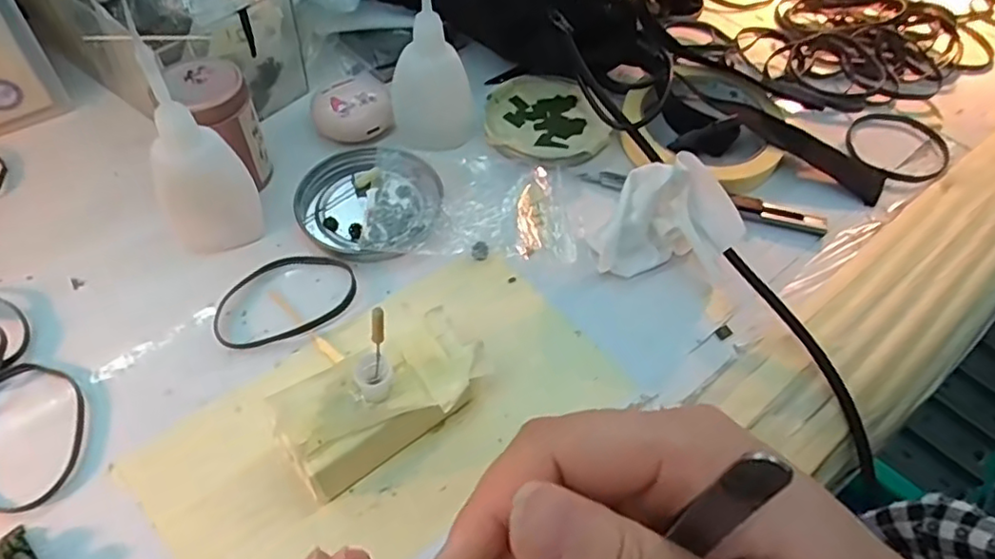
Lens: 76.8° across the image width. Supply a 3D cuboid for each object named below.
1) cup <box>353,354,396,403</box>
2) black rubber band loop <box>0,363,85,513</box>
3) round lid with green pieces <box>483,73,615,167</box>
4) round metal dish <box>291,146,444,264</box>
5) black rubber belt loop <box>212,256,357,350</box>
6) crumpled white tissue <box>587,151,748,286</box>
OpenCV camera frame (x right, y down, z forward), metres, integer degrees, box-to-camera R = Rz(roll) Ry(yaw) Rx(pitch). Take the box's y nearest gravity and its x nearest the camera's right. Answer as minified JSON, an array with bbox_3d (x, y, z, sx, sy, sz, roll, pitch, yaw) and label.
[{"bbox_3d":[-0.048,0.039,0.246,0.014,0.014,0.013,1,53,-1],"label":"cup"},{"bbox_3d":[-0.203,0.064,0.266,0.048,0.004,0.069,-16,55,-14],"label":"black rubber band loop"},{"bbox_3d":[0.029,-0.099,0.397,0.075,0.010,0.081,1,53,-1],"label":"round lid with green pieces"},{"bbox_3d":[-0.070,-0.043,0.343,0.077,0.008,0.078,1,53,-1],"label":"round metal dish"},{"bbox_3d":[-0.106,0.008,0.313,0.070,0.005,0.047,-22,56,-17],"label":"black rubber belt loop"},{"bbox_3d":[0.086,-0.031,0.323,0.070,0.045,0.046,6,54,2],"label":"crumpled white tissue"}]

